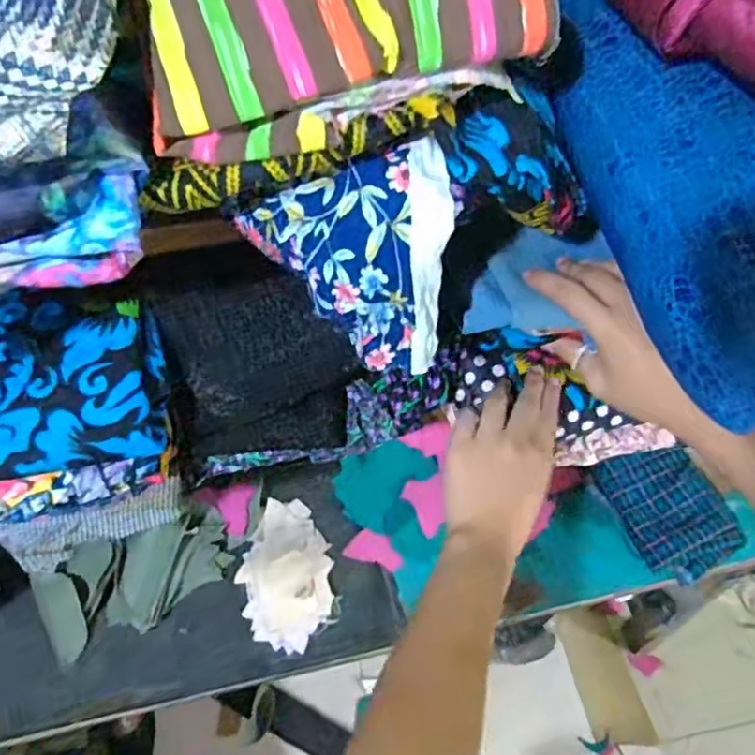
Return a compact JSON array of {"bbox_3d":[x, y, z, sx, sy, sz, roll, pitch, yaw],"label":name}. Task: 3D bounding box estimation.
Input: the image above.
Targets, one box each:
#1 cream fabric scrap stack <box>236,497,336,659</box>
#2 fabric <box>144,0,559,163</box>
[{"bbox_3d":[-0.102,0.214,0.713,0.099,0.020,0.170,-3,52,-3],"label":"cream fabric scrap stack"},{"bbox_3d":[-0.035,-0.225,0.344,0.187,0.060,0.257,-10,53,-8],"label":"fabric"}]

